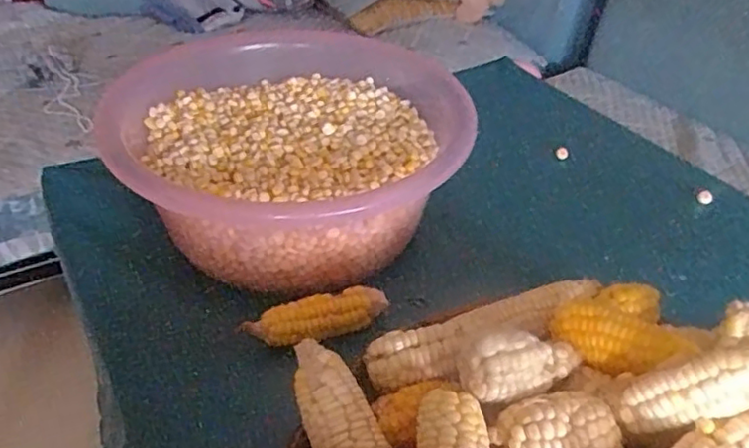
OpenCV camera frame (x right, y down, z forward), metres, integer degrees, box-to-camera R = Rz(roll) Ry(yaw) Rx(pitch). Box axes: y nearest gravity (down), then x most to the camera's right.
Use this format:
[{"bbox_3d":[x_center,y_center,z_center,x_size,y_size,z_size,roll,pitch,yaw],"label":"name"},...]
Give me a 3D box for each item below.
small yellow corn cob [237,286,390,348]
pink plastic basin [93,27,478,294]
[{"bbox_3d":[-0.046,0.078,0.519,0.121,0.025,0.032,-11,41,-17],"label":"small yellow corn cob"},{"bbox_3d":[-0.067,-0.083,0.644,0.324,0.114,0.377,11,40,10],"label":"pink plastic basin"}]

